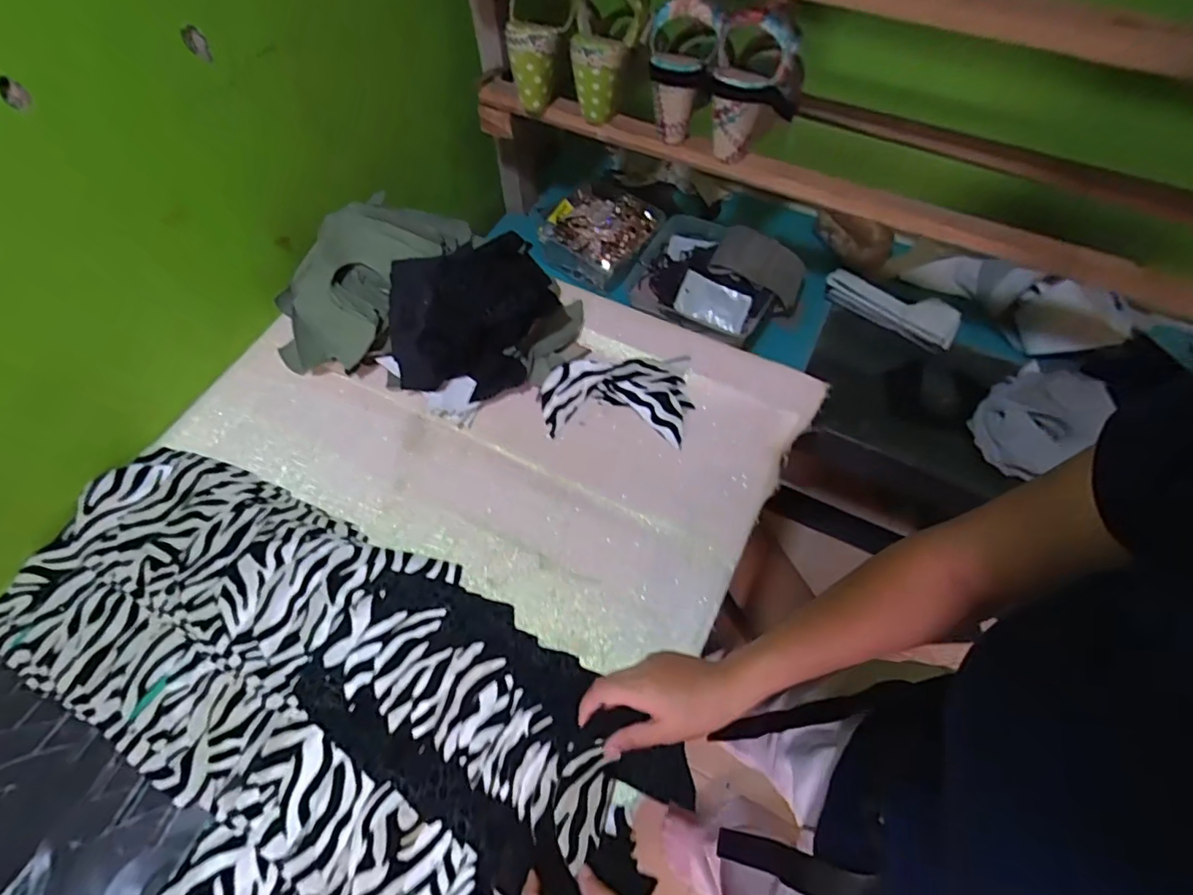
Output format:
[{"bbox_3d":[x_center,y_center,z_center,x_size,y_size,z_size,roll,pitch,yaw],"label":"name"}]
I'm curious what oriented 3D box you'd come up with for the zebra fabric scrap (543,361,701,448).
[{"bbox_3d":[0.020,-0.056,0.641,0.156,0.023,0.097,4,60,1],"label":"zebra fabric scrap"}]

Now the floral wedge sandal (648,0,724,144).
[{"bbox_3d":[0.094,-0.416,0.634,0.075,0.126,0.069,6,60,2],"label":"floral wedge sandal"}]

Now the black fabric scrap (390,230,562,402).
[{"bbox_3d":[-0.136,-0.146,0.655,0.183,0.098,0.177,-7,61,-6],"label":"black fabric scrap"}]

